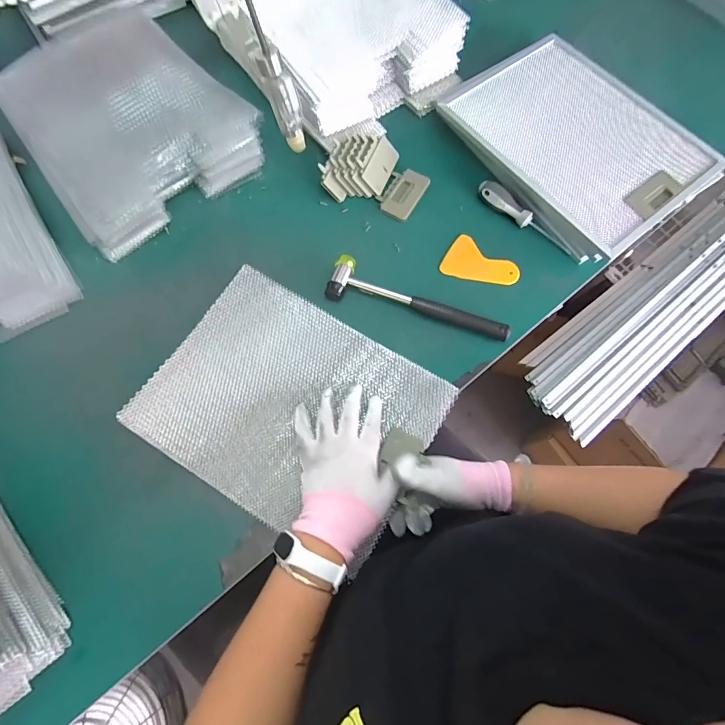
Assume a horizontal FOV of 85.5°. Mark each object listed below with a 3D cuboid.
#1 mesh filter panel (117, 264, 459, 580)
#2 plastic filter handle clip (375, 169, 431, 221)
[{"bbox_3d":[-0.084,0.048,0.480,0.327,0.010,0.249,30,73,8],"label":"mesh filter panel"},{"bbox_3d":[0.060,-0.253,0.584,0.055,0.004,0.091,30,73,8],"label":"plastic filter handle clip"}]

